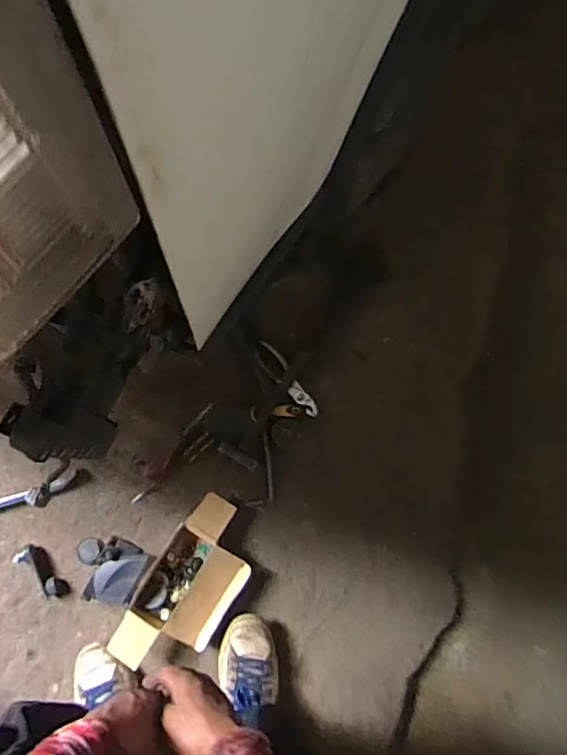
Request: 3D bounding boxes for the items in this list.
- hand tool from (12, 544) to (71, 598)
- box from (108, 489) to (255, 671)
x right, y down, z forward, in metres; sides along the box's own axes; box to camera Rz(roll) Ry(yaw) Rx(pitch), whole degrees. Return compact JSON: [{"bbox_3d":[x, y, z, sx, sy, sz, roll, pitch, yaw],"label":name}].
[{"bbox_3d":[-0.440,0.355,0.948,0.118,0.017,0.048,44,77,7],"label":"hand tool"},{"bbox_3d":[-0.165,0.375,0.934,0.159,0.070,0.302,33,76,4],"label":"box"}]

